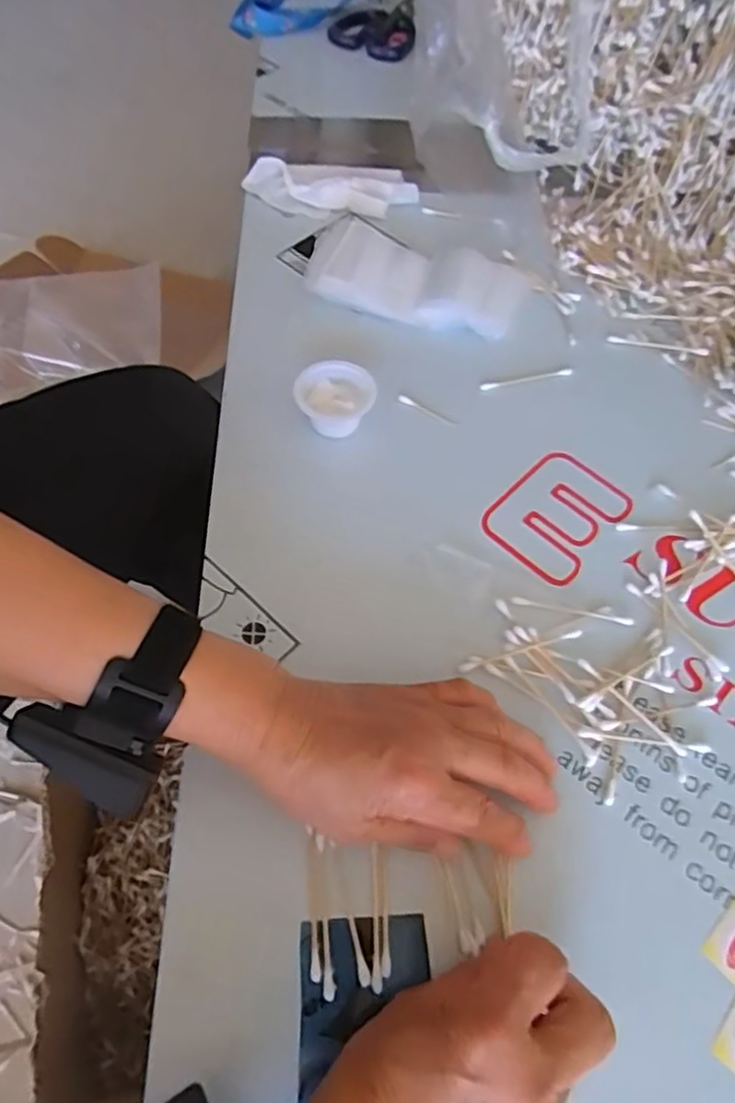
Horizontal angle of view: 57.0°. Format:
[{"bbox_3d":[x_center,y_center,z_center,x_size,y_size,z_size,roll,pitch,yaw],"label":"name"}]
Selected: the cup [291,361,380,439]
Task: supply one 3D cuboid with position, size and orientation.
[{"bbox_3d":[-0.023,-0.104,0.472,0.054,0.029,0.050,1,62,-2],"label":"cup"}]

